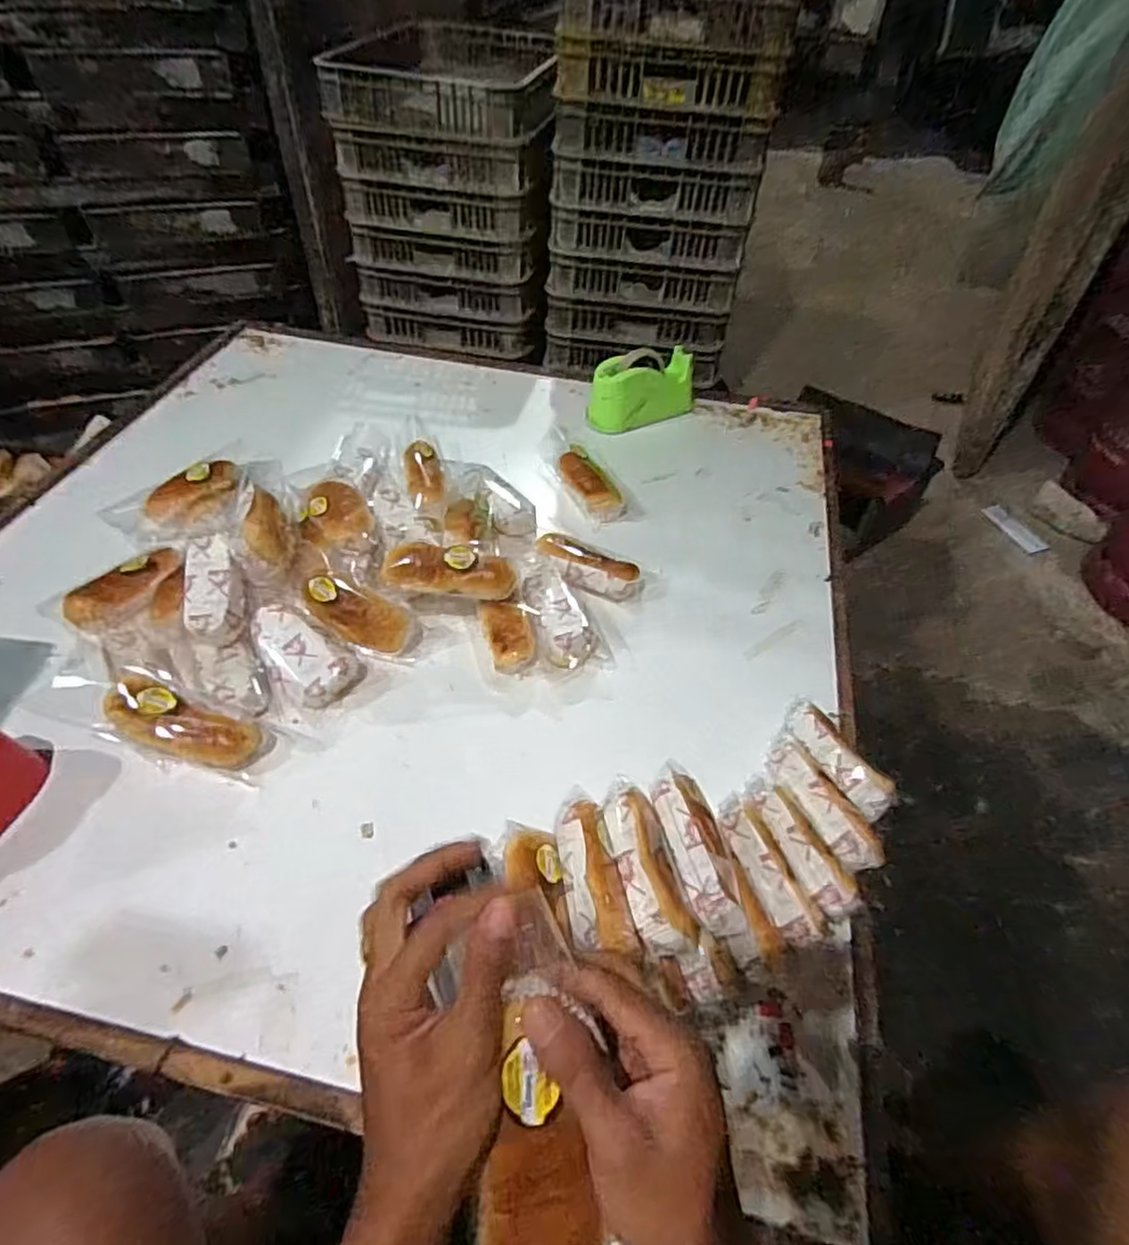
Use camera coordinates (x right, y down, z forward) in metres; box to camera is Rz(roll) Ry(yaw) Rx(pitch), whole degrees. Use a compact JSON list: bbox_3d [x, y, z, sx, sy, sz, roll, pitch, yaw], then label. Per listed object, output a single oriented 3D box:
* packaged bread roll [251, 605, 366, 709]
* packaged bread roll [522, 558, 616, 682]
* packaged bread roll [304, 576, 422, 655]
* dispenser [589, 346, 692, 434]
[{"bbox_3d":[-0.308,0.034,0.793,0.141,0.040,0.081,38,55,9],"label":"packaged bread roll"},{"bbox_3d":[-0.001,-0.014,0.874,0.094,0.042,0.189,-9,49,-11],"label":"packaged bread roll"},{"bbox_3d":[-0.250,-0.011,0.837,0.148,0.071,0.046,31,13,-10],"label":"packaged bread roll"},{"bbox_3d":[0.142,-0.417,1.207,0.212,0.106,0.070,-22,53,-21],"label":"dispenser"}]

